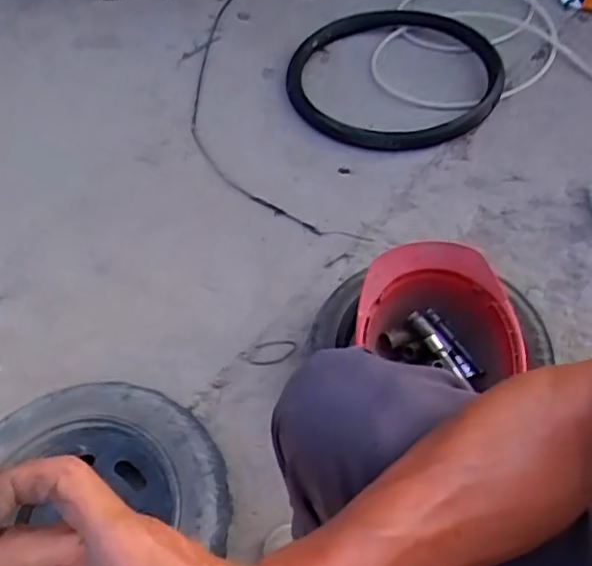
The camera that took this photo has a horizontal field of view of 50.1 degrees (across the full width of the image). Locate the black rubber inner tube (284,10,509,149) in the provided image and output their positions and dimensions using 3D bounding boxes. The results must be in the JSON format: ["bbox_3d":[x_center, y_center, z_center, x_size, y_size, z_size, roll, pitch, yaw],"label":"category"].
[{"bbox_3d":[0.219,-0.459,1.412,0.476,0.049,0.474,-1,53,3],"label":"black rubber inner tube"}]

